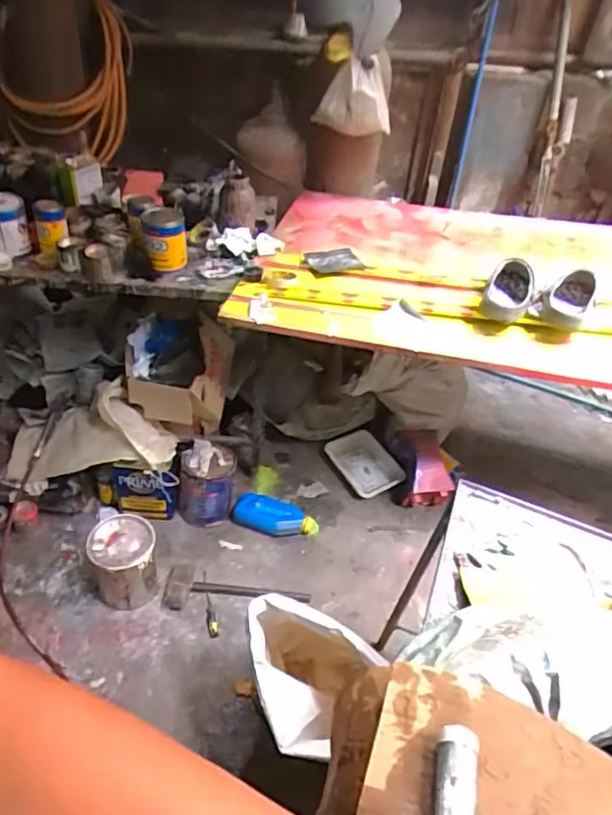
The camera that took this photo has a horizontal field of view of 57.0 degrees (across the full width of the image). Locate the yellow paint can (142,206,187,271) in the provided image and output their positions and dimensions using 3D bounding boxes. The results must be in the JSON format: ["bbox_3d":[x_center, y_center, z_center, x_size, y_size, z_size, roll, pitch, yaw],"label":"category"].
[{"bbox_3d":[-0.359,-0.421,1.432,0.099,0.133,0.114,-7,43,-14],"label":"yellow paint can"}]

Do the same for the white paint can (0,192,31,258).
[{"bbox_3d":[-0.751,-0.456,1.404,0.104,0.136,0.111,3,42,-3],"label":"white paint can"}]

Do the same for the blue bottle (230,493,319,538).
[{"bbox_3d":[-0.093,0.344,1.814,0.266,0.068,0.125,11,42,7],"label":"blue bottle"}]

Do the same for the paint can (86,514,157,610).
[{"bbox_3d":[-0.489,0.431,1.535,0.164,0.219,0.181,-12,44,-19],"label":"paint can"}]

